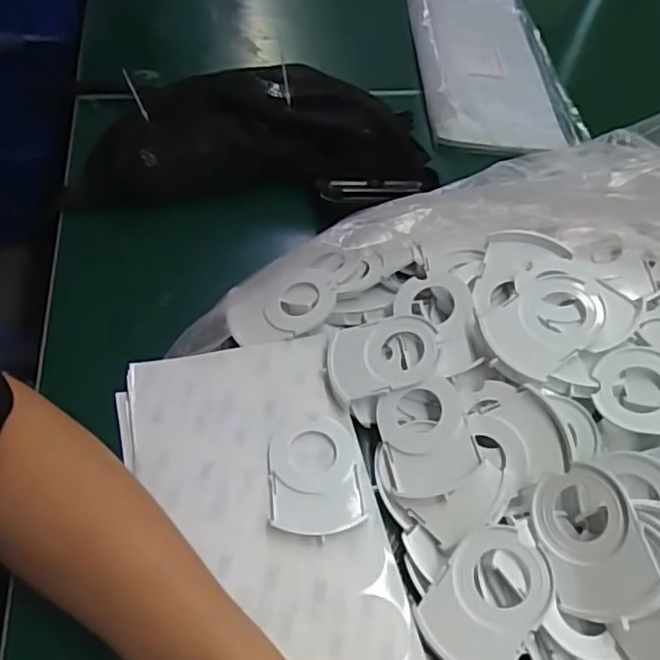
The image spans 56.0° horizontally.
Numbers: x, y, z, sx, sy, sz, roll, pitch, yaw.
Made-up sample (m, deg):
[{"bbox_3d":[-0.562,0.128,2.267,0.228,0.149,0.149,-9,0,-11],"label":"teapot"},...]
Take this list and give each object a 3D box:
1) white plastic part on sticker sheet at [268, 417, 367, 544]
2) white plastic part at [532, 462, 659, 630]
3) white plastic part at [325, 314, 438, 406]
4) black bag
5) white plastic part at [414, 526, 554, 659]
[{"bbox_3d":[-0.009,0.089,0.384,0.056,0.010,0.079,0,51,-6],"label":"white plastic part on sticker sheet"},{"bbox_3d":[0.137,0.113,0.329,0.008,0.056,0.075,17,44,-41],"label":"white plastic part"},{"bbox_3d":[0.036,0.018,0.426,0.075,0.006,0.056,-11,58,16],"label":"white plastic part"},{"bbox_3d":[-0.070,-0.175,0.578,0.330,0.072,0.133,0,51,-6],"label":"black bag"},{"bbox_3d":[0.084,0.144,0.332,0.055,0.004,0.078,28,76,33],"label":"white plastic part"}]

